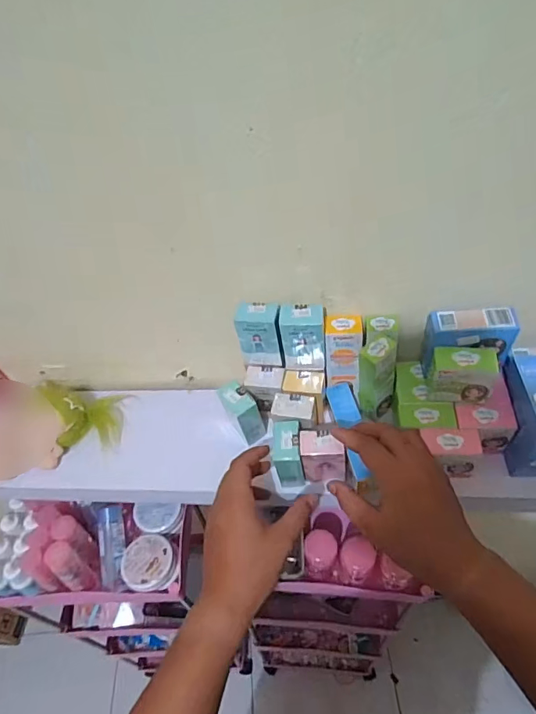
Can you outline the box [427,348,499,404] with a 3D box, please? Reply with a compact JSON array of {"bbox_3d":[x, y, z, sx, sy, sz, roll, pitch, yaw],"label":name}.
[{"bbox_3d":[0.211,0.023,0.486,0.065,0.068,0.028,6,50,10],"label":"box"}]

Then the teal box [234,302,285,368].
[{"bbox_3d":[-0.006,-0.023,0.522,0.051,0.086,0.024,6,50,10],"label":"teal box"}]

